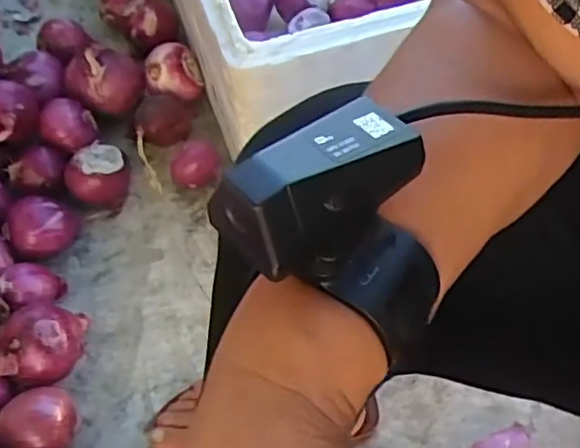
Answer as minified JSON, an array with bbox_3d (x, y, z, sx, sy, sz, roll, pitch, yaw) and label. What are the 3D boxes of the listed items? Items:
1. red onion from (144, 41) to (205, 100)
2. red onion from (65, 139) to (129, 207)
[{"bbox_3d":[-0.179,-0.232,0.944,0.077,0.064,0.070,-1,56,1],"label":"red onion"},{"bbox_3d":[-0.265,-0.067,0.870,0.079,0.081,0.076,-2,55,0],"label":"red onion"}]

